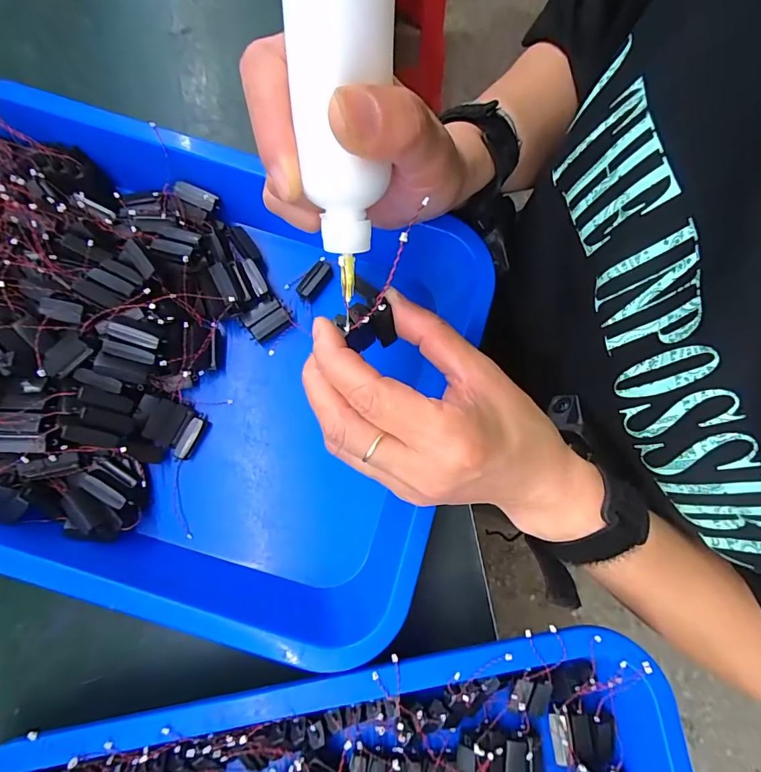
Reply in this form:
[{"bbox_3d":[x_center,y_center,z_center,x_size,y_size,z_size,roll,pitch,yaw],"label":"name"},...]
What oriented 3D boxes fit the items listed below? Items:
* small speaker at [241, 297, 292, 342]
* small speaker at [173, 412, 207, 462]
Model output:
[{"bbox_3d":[-0.076,-0.044,0.290,0.029,0.007,0.023,-28,82,-8],"label":"small speaker"},{"bbox_3d":[-0.121,0.033,0.276,0.010,0.011,0.031,25,79,2],"label":"small speaker"}]

